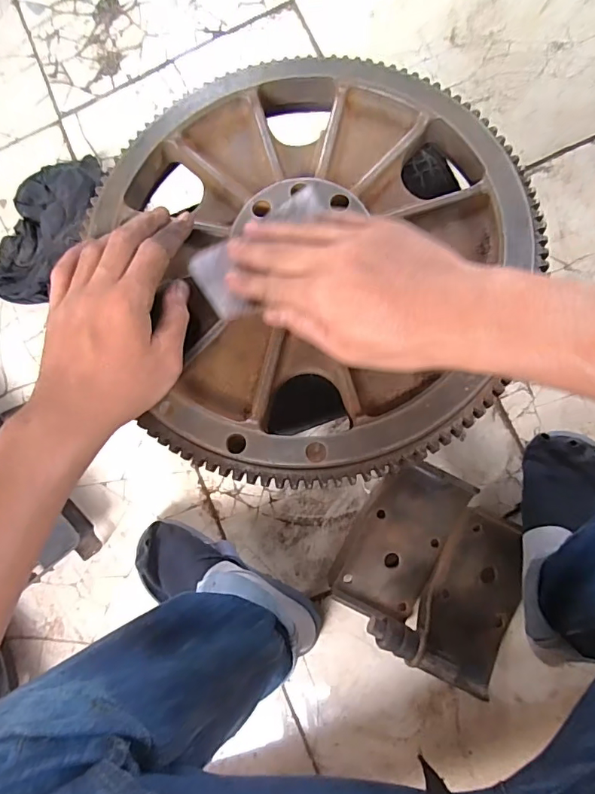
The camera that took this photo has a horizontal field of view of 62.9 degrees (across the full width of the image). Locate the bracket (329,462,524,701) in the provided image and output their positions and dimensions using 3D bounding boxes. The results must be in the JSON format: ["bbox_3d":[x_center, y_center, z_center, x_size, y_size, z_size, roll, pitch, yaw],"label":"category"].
[{"bbox_3d":[0.171,0.210,0.592,0.219,0.067,0.215,27,88,8],"label":"bracket"}]

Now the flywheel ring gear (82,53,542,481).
[{"bbox_3d":[0.018,-0.102,0.331,0.276,0.048,0.304,-19,83,4],"label":"flywheel ring gear"}]

